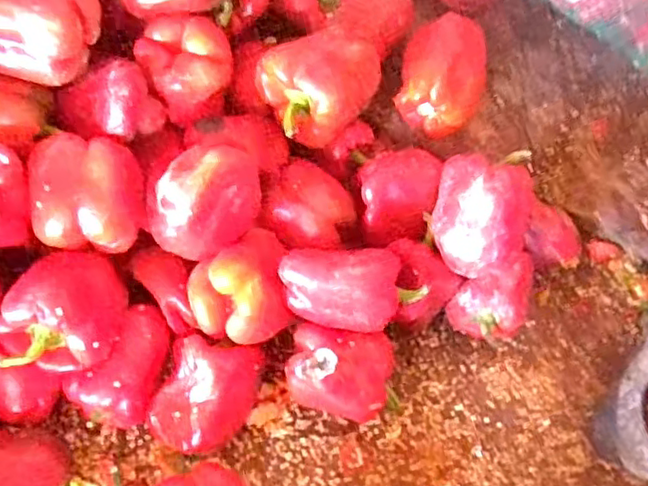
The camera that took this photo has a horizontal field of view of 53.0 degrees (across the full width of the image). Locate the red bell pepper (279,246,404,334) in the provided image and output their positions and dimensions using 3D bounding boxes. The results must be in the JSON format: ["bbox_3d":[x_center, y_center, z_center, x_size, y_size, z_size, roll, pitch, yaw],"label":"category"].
[{"bbox_3d":[0.015,0.046,0.597,0.108,0.075,0.065,0,67,-2],"label":"red bell pepper"}]

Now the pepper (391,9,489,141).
[{"bbox_3d":[0.133,-0.184,0.713,0.095,0.070,0.117,15,68,4],"label":"pepper"}]

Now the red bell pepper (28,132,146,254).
[{"bbox_3d":[-0.216,-0.043,0.595,0.091,0.068,0.096,-3,68,-4],"label":"red bell pepper"}]

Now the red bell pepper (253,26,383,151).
[{"bbox_3d":[0.004,-0.157,0.646,0.119,0.069,0.092,-25,71,-12],"label":"red bell pepper"}]

